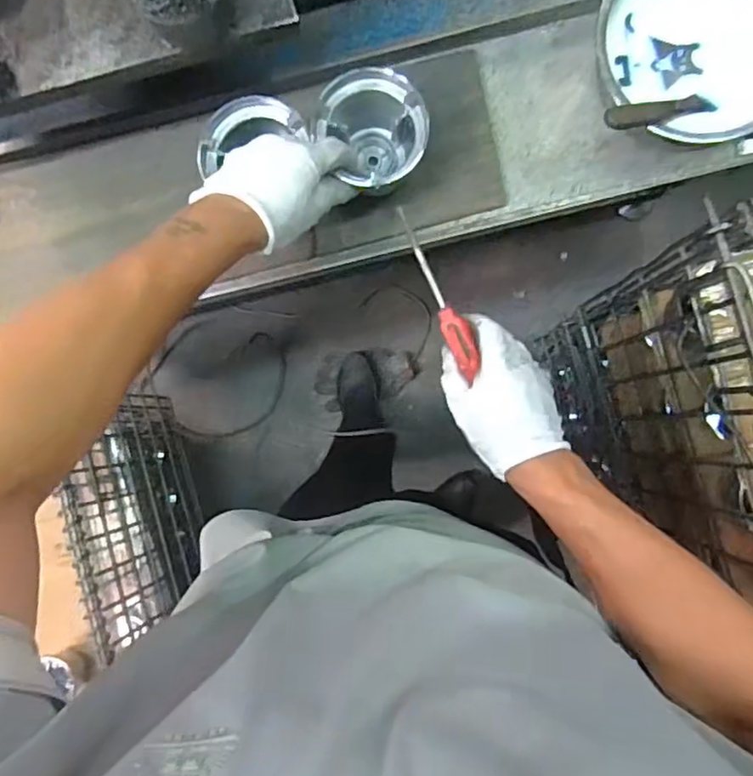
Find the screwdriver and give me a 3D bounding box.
[{"bbox_3d":[0.050,-0.076,0.481,0.024,0.021,0.139,-25,89,0],"label":"screwdriver"}]

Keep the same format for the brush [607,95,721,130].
[{"bbox_3d":[0.230,-0.226,0.498,0.101,0.011,0.017,-14,85,-11],"label":"brush"}]

